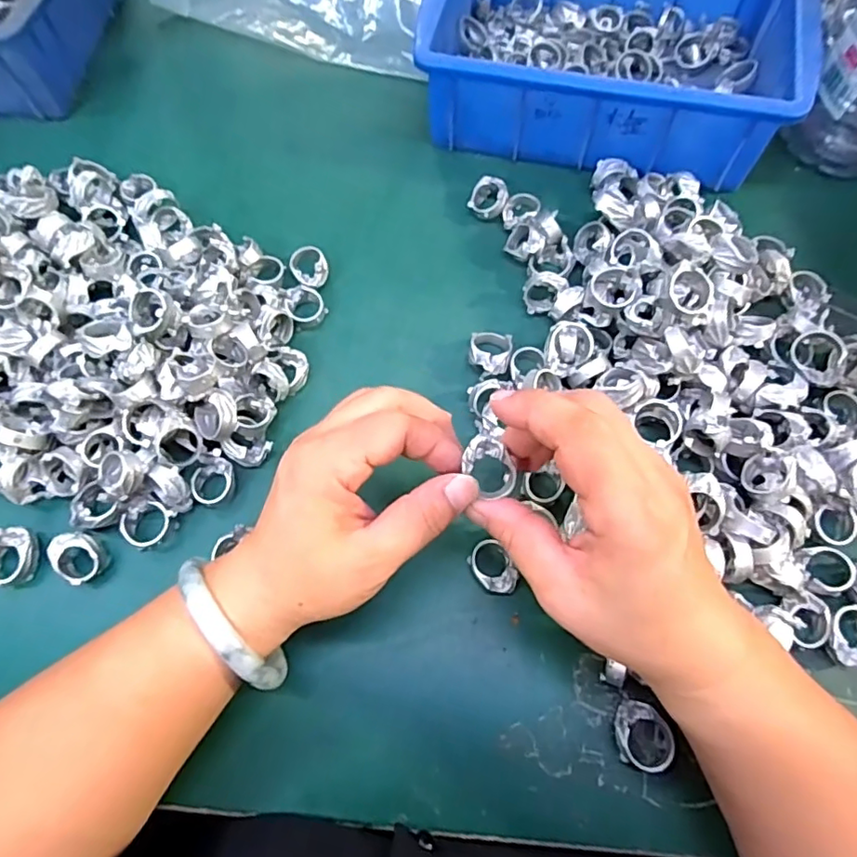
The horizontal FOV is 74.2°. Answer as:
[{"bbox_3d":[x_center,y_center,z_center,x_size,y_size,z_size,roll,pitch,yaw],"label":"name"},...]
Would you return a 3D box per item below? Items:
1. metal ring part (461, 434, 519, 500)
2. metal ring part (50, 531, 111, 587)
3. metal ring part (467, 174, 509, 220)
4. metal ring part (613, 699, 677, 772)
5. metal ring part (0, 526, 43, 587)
[{"bbox_3d":[0.026,0.017,0.244,0.019,0.013,0.025,-30,73,-9],"label":"metal ring part"},{"bbox_3d":[-0.186,0.069,0.302,0.022,0.014,0.027,-16,72,-4],"label":"metal ring part"},{"bbox_3d":[0.041,-0.156,0.390,0.025,0.019,0.026,13,69,5],"label":"metal ring part"},{"bbox_3d":[0.101,0.145,0.267,0.025,0.013,0.028,13,69,6],"label":"metal ring part"},{"bbox_3d":[-0.223,0.068,0.302,0.023,0.012,0.030,13,72,5],"label":"metal ring part"}]

